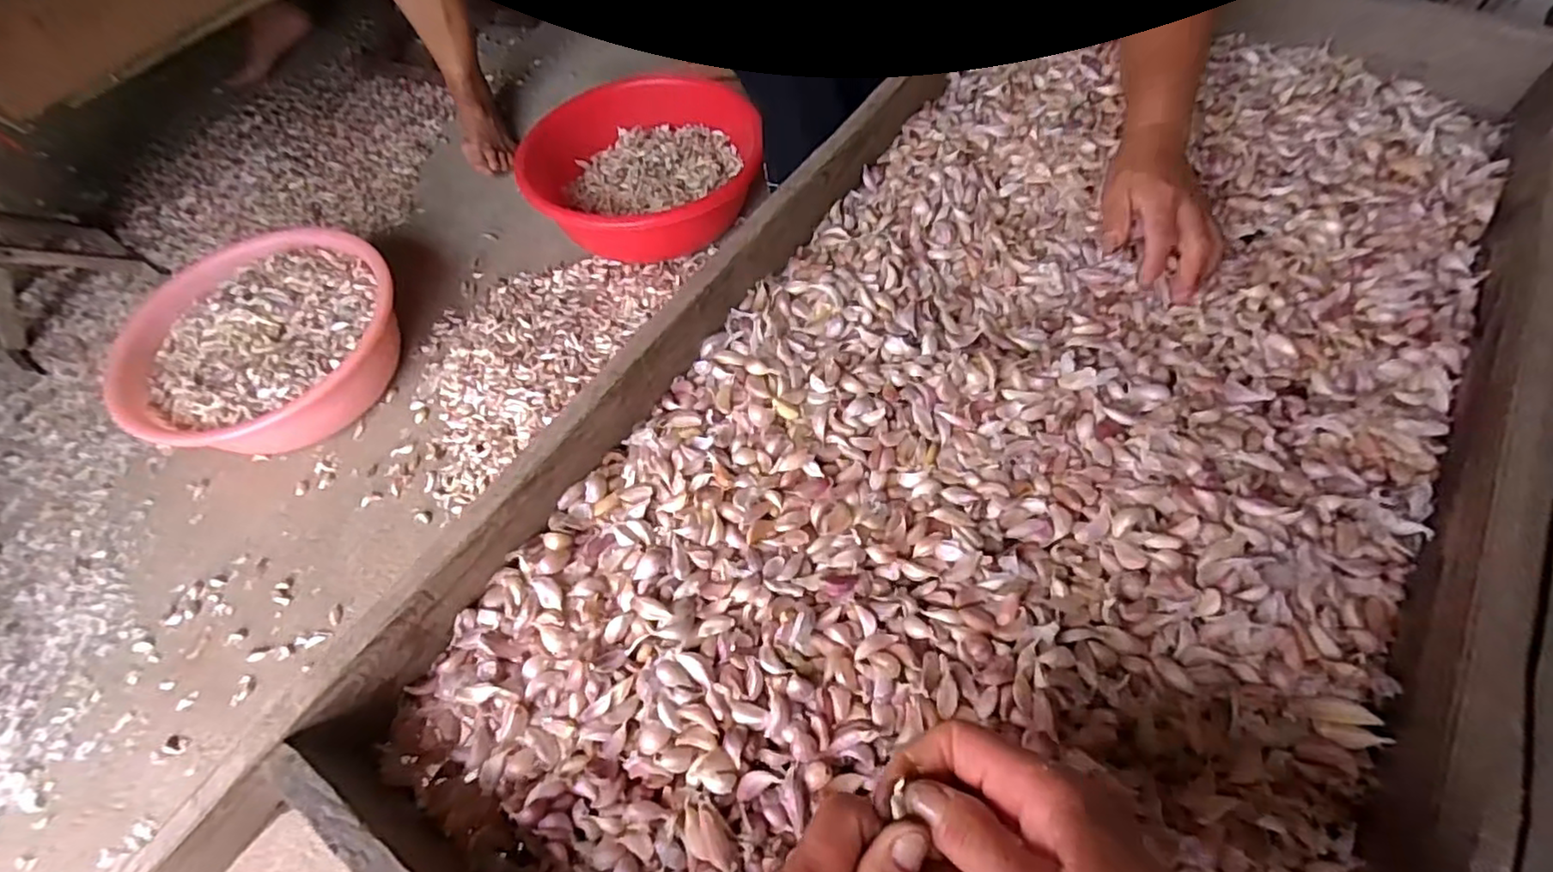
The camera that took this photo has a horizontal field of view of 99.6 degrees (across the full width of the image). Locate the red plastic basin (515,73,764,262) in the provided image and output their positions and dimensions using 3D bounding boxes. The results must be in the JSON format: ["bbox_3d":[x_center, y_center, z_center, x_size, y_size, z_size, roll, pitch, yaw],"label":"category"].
[{"bbox_3d":[-0.219,-0.475,1.110,0.374,0.126,0.374,-2,59,3],"label":"red plastic basin"}]

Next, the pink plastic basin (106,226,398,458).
[{"bbox_3d":[-0.702,-0.135,0.933,0.329,0.149,0.333,-2,59,3],"label":"pink plastic basin"}]

